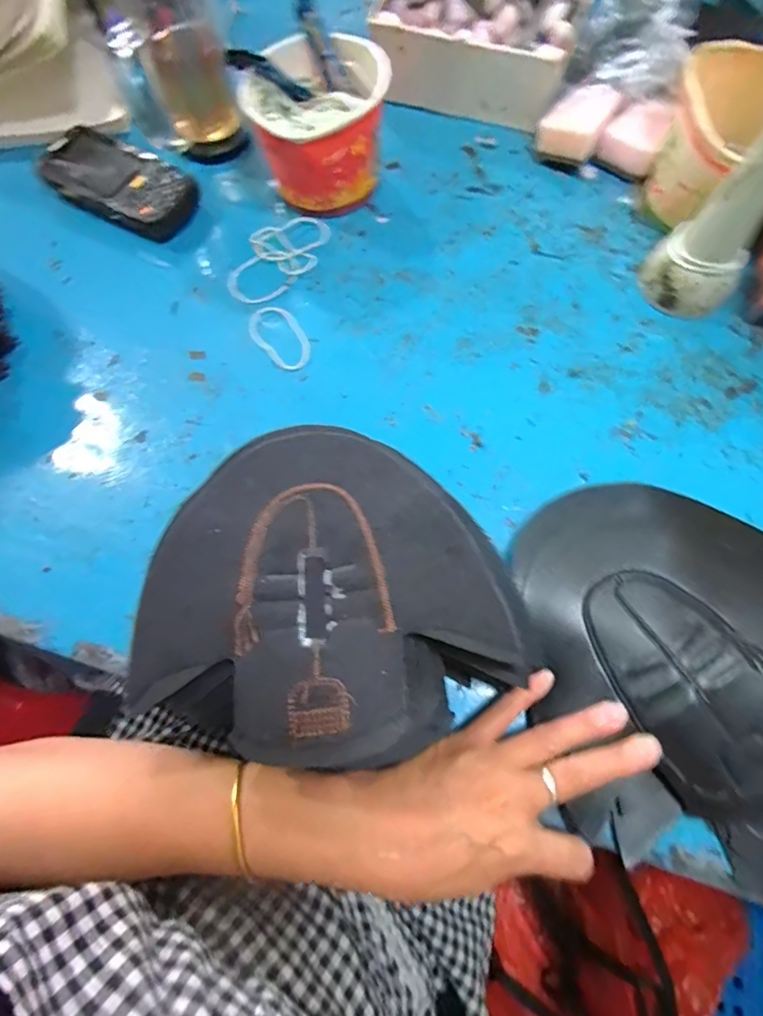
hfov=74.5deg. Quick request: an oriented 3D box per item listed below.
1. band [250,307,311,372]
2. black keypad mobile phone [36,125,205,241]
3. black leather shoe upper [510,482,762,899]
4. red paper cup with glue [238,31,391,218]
[{"bbox_3d":[-0.083,-0.140,0.411,0.038,0.004,0.069,-35,73,-9],"label":"band"},{"bbox_3d":[-0.239,-0.296,0.457,0.143,0.024,0.071,32,75,13],"label":"black keypad mobile phone"},{"bbox_3d":[0.196,0.093,0.302,0.258,0.045,0.170,39,76,14],"label":"black leather shoe upper"},{"bbox_3d":[-0.052,-0.329,0.438,0.115,0.083,0.132,-7,70,0],"label":"red paper cup with glue"}]

